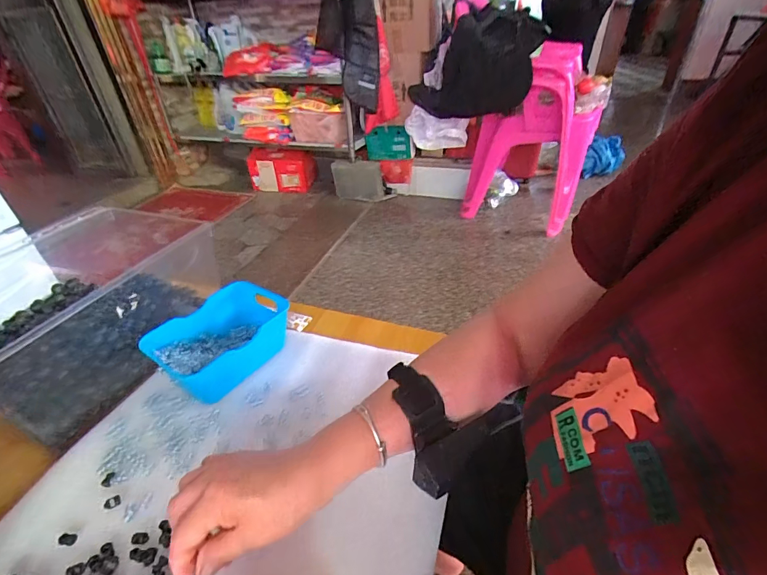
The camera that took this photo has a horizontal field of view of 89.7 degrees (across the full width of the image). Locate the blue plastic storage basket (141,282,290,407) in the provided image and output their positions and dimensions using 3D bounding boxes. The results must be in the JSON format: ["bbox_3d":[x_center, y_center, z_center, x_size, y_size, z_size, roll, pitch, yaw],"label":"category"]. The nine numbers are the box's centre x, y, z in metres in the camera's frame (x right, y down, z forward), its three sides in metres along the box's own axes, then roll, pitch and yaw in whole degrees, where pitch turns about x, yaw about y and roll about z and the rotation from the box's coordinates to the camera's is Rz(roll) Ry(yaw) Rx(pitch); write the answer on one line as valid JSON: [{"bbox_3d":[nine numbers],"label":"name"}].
[{"bbox_3d":[-0.199,0.064,0.480,0.116,0.060,0.152,21,42,31],"label":"blue plastic storage basket"}]

